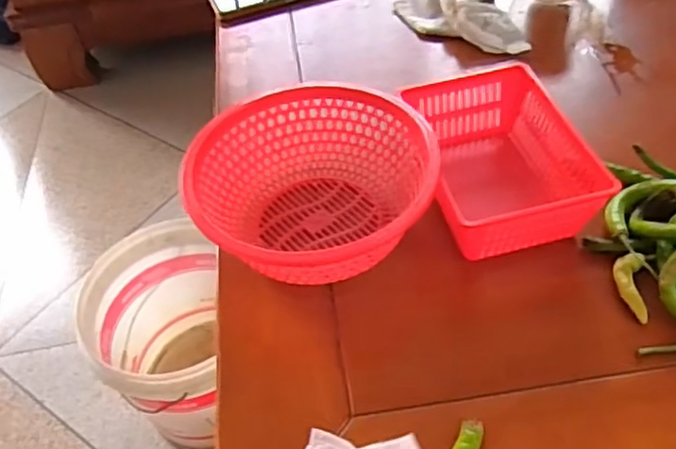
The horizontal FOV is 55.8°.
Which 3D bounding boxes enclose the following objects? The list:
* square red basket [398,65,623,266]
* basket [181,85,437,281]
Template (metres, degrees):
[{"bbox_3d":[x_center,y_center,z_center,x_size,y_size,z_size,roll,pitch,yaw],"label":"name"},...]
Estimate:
[{"bbox_3d":[0.125,-0.048,0.499,0.113,0.065,0.158,-12,49,-5],"label":"square red basket"},{"bbox_3d":[-0.018,-0.025,0.477,0.167,0.072,0.155,-3,49,3],"label":"basket"}]

